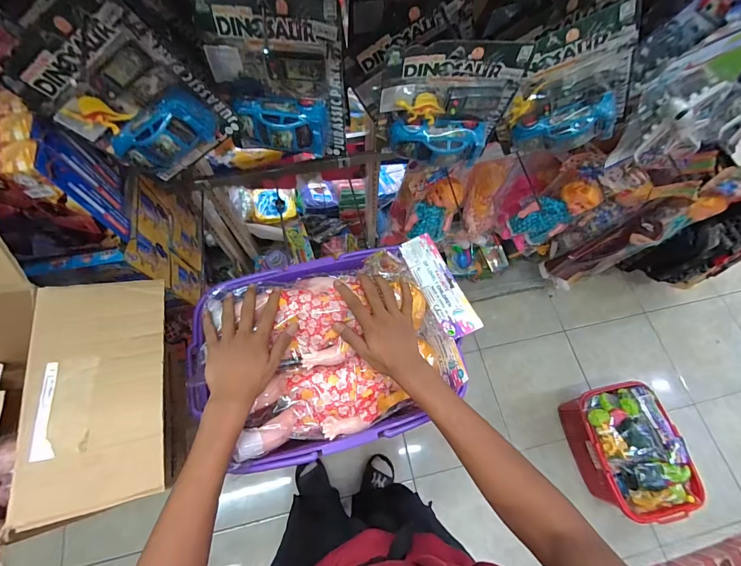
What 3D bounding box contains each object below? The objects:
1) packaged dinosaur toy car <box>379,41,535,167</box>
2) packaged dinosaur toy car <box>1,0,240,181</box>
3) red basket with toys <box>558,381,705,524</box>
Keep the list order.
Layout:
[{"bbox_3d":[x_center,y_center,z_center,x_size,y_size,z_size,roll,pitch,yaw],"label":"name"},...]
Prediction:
[{"bbox_3d":[0.113,-0.259,0.511,0.188,0.175,0.045,1,67,-2],"label":"packaged dinosaur toy car"},{"bbox_3d":[-0.327,-0.236,0.467,0.185,0.225,0.062,-25,54,17],"label":"packaged dinosaur toy car"},{"bbox_3d":[0.878,0.573,1.186,0.250,0.276,0.398,-9,68,-7],"label":"red basket with toys"}]

